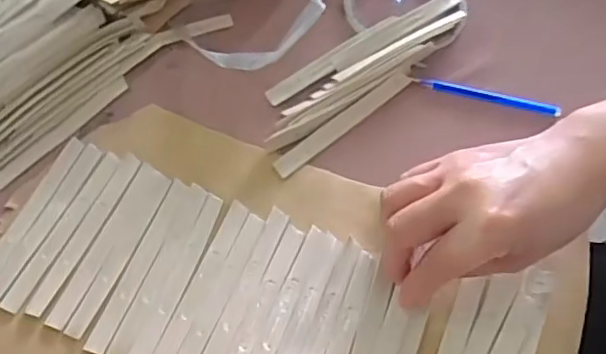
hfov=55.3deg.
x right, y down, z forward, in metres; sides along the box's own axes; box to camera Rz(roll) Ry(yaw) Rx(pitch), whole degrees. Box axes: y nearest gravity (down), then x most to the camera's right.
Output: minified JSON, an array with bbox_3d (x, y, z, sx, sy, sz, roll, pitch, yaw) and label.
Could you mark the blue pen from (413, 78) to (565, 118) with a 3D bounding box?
[{"bbox_3d":[0.131,-0.058,0.413,0.101,0.005,0.009,14,64,8],"label":"blue pen"}]

